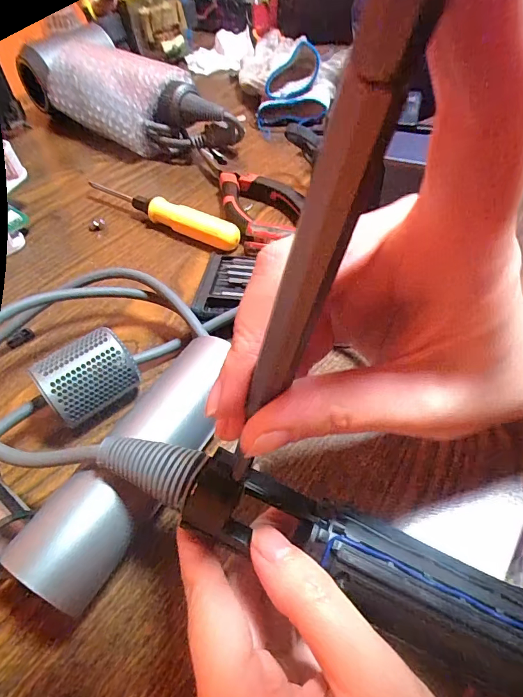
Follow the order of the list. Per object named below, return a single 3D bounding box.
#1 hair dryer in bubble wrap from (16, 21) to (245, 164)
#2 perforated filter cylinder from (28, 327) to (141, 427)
[{"bbox_3d":[-0.154,-0.275,0.449,0.293,0.066,0.098,37,59,28],"label":"hair dryer in bubble wrap"},{"bbox_3d":[-0.088,0.019,0.222,0.043,0.039,0.031,-34,55,-24],"label":"perforated filter cylinder"}]

